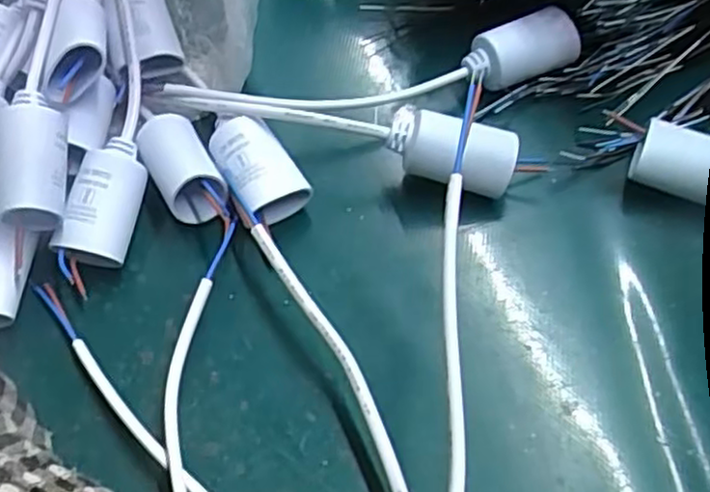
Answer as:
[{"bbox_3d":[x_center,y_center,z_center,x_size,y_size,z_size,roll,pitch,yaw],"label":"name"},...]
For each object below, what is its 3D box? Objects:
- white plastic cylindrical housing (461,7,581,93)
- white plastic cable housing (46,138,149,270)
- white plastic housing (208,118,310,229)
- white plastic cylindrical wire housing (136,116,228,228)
[{"bbox_3d":[0.073,-0.086,0.323,0.051,0.024,0.021,-16,61,-7],"label":"white plastic cylindrical housing"},{"bbox_3d":[-0.098,-0.016,0.296,0.025,0.029,0.050,11,61,8],"label":"white plastic cable housing"},{"bbox_3d":[-0.041,-0.030,0.304,0.027,0.028,0.041,-32,64,-16],"label":"white plastic housing"},{"bbox_3d":[-0.071,-0.031,0.304,0.024,0.026,0.045,-28,63,-14],"label":"white plastic cylindrical wire housing"}]

